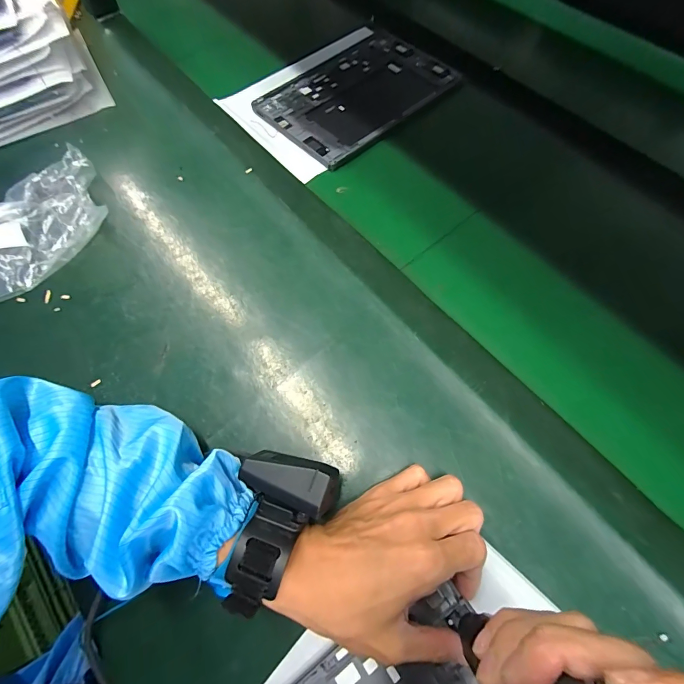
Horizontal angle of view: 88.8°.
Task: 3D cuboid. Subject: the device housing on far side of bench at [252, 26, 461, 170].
[{"bbox_3d":[0.022,-0.347,0.486,0.249,0.016,0.172,-41,74,-17],"label":"device housing on far side of bench"}]

